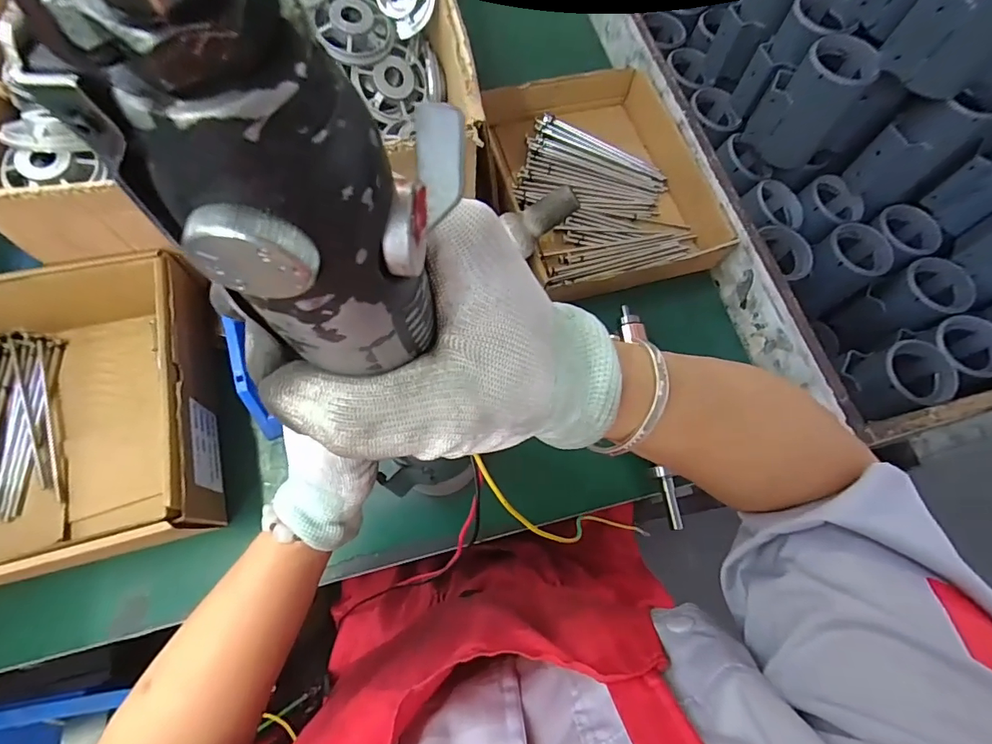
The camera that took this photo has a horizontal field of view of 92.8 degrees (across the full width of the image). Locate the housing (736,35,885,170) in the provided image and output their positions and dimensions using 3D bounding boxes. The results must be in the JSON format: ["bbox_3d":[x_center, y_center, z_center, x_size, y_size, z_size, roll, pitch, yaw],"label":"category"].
[{"bbox_3d":[0.405,-0.355,0.618,0.097,0.136,0.097,30,70,7],"label":"housing"}]

